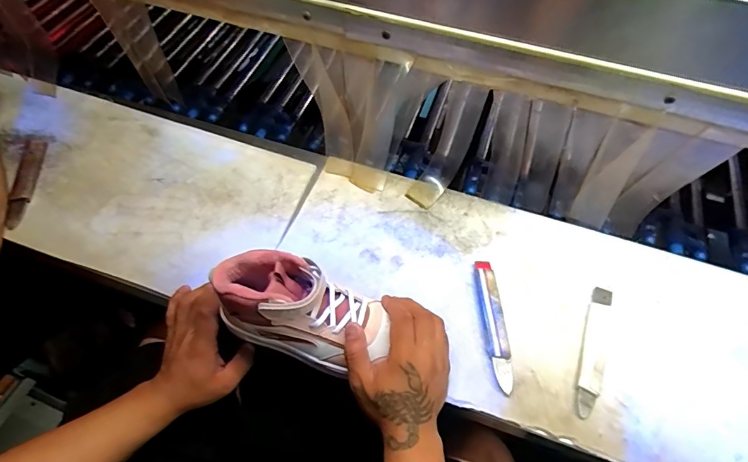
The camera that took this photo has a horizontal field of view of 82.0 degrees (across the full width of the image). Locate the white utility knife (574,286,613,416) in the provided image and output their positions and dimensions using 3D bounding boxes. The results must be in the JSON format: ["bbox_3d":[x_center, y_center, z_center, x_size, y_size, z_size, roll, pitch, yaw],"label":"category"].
[{"bbox_3d":[0.269,0.141,0.523,0.026,0.010,0.167,20,60,11],"label":"white utility knife"}]

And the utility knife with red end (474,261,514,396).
[{"bbox_3d":[0.152,0.114,0.537,0.022,0.017,0.166,-1,58,-1],"label":"utility knife with red end"}]

